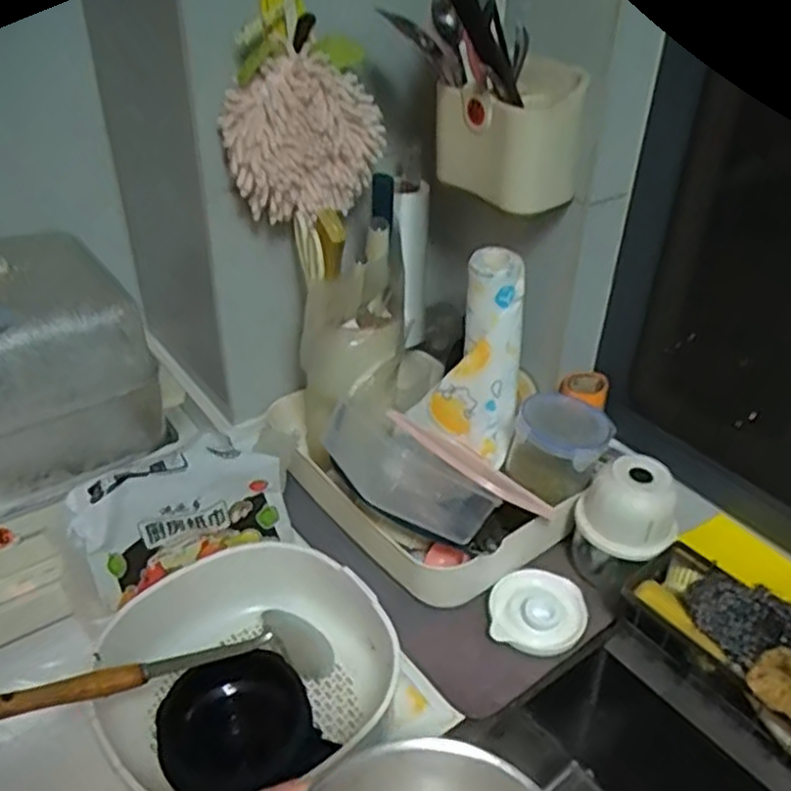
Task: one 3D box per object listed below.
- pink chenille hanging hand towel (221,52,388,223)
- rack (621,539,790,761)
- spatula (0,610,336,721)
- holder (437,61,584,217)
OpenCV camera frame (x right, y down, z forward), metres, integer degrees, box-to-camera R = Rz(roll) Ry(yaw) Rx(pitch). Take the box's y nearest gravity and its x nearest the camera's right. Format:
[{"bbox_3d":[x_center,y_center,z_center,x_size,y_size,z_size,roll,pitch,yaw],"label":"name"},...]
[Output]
[{"bbox_3d":[-0.091,-0.258,0.749,0.158,0.149,0.042,-23,43,-30],"label":"pink chenille hanging hand towel"},{"bbox_3d":[0.317,0.231,0.660,0.114,0.081,0.234,-23,43,-29],"label":"rack"},{"bbox_3d":[-0.181,0.223,0.621,0.287,0.029,0.073,3,29,-38],"label":"spatula"},{"bbox_3d":[0.111,-0.263,0.741,0.084,0.119,0.130,-21,42,-27],"label":"holder"}]

